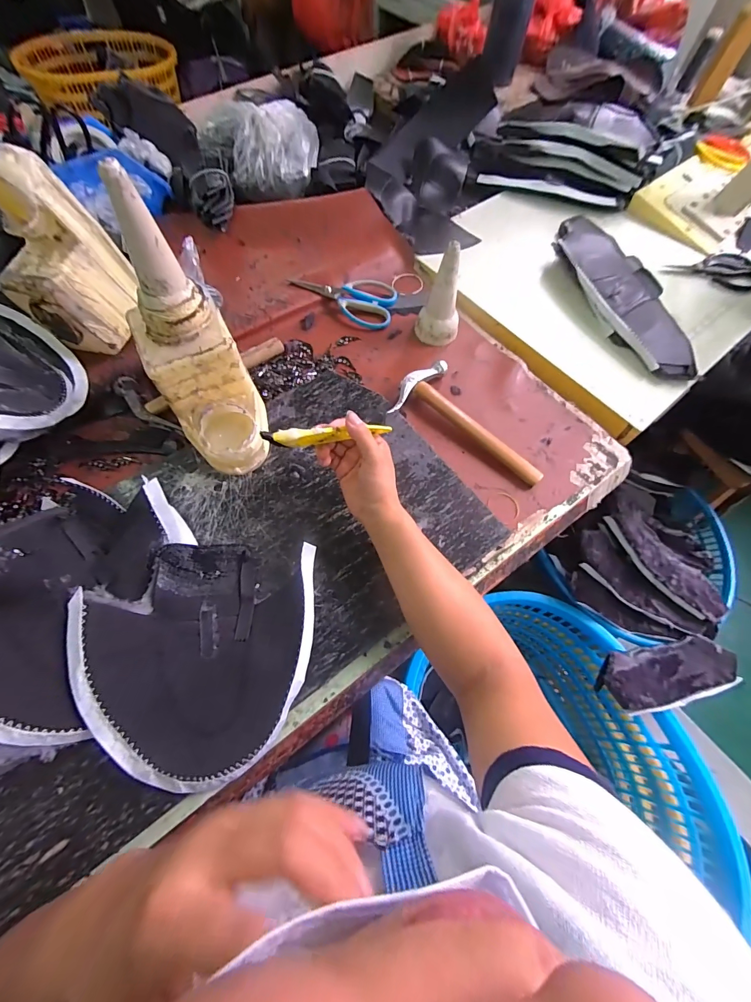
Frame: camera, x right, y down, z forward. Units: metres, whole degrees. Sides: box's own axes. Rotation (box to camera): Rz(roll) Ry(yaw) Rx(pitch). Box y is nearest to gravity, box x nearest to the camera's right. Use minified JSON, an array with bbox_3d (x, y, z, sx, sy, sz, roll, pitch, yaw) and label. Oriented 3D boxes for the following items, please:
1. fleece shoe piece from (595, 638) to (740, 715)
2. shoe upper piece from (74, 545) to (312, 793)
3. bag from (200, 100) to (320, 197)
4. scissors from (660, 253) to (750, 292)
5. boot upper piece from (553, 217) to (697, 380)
[{"bbox_3d":[0.549,0.327,0.691,0.318,0.042,0.111,-1,64,-19],"label":"fleece shoe piece"},{"bbox_3d":[-0.172,0.151,0.370,0.220,0.048,0.218,-7,65,-4],"label":"shoe upper piece"},{"bbox_3d":[-0.216,-0.677,0.722,0.206,0.095,0.149,-15,66,-8],"label":"bag"},{"bbox_3d":[0.617,-0.429,0.681,0.168,0.013,0.080,11,65,4],"label":"scissors"},{"bbox_3d":[0.407,-0.368,0.632,0.123,0.043,0.406,-11,66,-6],"label":"boot upper piece"}]

